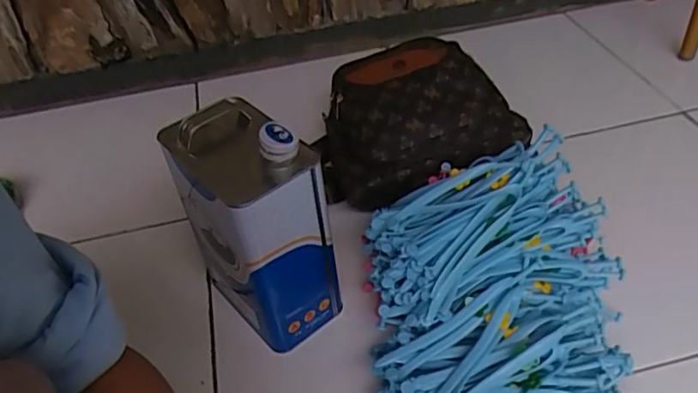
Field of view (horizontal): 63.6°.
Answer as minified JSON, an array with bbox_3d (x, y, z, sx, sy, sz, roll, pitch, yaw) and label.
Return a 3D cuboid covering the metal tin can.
[{"bbox_3d":[-0.109,0.031,0.639,0.104,0.264,0.168,-35,50,-27],"label":"metal tin can"}]

